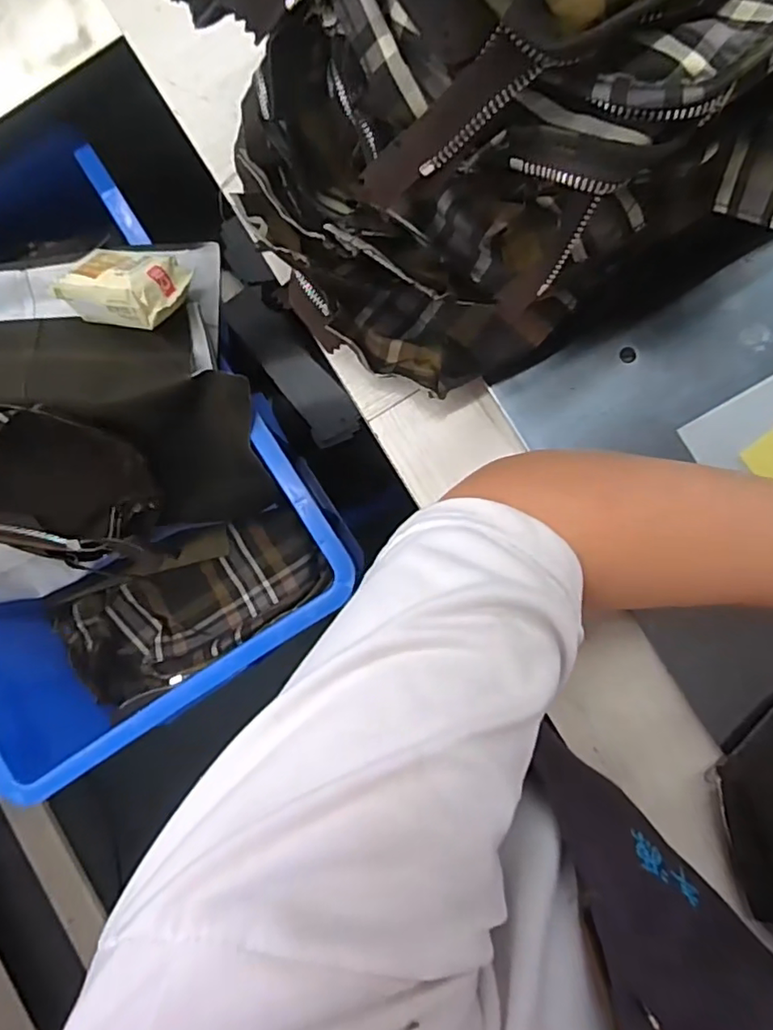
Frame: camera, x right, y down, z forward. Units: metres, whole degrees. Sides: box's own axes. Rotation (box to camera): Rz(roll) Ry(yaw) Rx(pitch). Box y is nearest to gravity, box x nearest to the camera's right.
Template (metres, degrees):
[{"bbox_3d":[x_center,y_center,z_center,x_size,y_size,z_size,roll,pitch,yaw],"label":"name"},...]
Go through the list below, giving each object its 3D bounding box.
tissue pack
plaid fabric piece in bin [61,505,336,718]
[{"bbox_3d":[-0.222,-0.193,0.490,0.110,0.046,0.063,11,88,5],"label":"tissue pack"},{"bbox_3d":[-0.221,0.093,0.637,0.283,0.050,0.130,-34,85,2],"label":"plaid fabric piece in bin"}]

